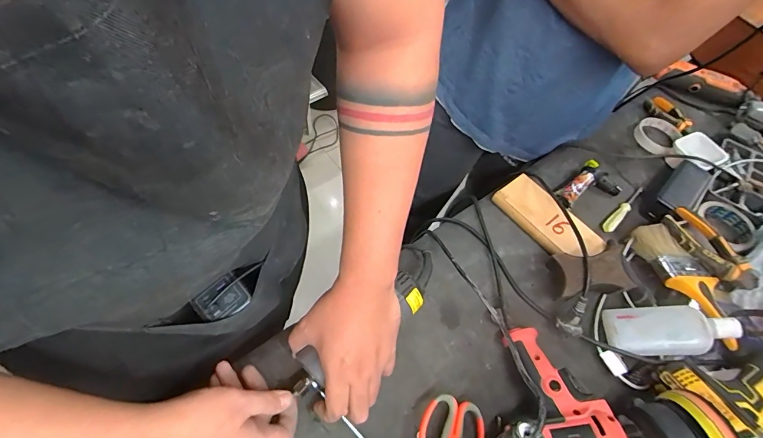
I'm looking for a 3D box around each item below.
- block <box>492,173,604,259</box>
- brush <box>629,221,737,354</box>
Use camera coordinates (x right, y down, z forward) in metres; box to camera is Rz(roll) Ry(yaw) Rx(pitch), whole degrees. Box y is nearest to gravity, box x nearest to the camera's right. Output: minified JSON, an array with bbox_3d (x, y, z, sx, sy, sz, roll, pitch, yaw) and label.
[{"bbox_3d":[0.265,0.000,0.630,0.076,0.032,0.173,-30,63,-22],"label":"block"},{"bbox_3d":[0.442,0.087,0.559,0.066,0.022,0.188,-13,60,-14],"label":"brush"}]

